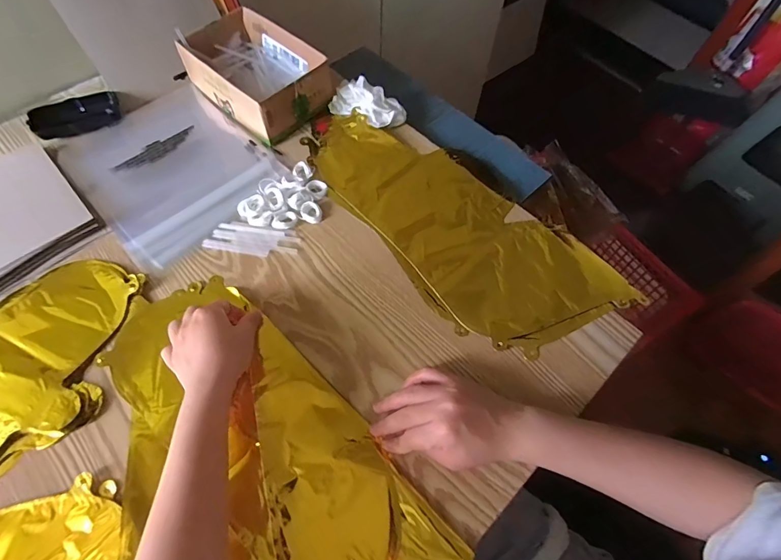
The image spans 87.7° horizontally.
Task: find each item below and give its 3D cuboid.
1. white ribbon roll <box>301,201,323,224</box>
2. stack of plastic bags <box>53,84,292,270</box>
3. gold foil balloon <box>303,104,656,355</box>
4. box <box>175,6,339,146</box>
[{"bbox_3d":[-0.097,-0.083,0.498,0.025,0.007,0.028,-23,64,-13],"label":"white ribbon roll"},{"bbox_3d":[-0.288,-0.154,0.540,0.255,0.014,0.211,42,69,17],"label":"stack of plastic bags"},{"bbox_3d":[0.068,-0.074,0.498,0.417,0.010,0.184,41,69,17],"label":"gold foil balloon"},{"bbox_3d":[-0.190,-0.296,0.573,0.196,0.062,0.133,39,67,18],"label":"box"}]

